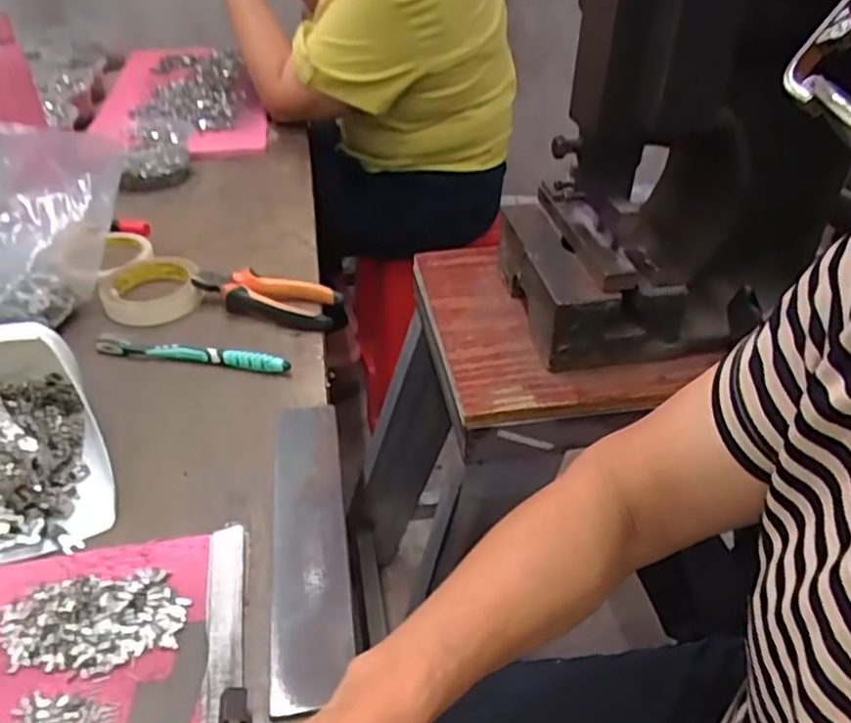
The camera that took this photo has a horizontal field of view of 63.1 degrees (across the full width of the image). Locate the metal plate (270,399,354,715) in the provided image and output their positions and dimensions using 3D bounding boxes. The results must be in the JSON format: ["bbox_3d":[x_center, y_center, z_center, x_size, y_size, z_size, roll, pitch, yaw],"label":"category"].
[{"bbox_3d":[-0.080,0.113,0.477,0.048,0.011,0.243,-2,40,-10],"label":"metal plate"}]

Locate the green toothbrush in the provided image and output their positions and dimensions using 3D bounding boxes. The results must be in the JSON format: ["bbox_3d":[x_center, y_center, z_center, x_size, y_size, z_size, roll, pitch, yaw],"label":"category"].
[{"bbox_3d":[-0.212,-0.009,0.626,0.181,0.021,0.016,5,38,8],"label":"green toothbrush"}]

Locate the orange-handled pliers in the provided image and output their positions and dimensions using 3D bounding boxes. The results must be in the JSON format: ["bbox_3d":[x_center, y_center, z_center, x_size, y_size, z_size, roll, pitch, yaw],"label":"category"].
[{"bbox_3d":[-0.160,-0.063,0.684,0.144,0.030,0.057,6,38,8],"label":"orange-handled pliers"}]

